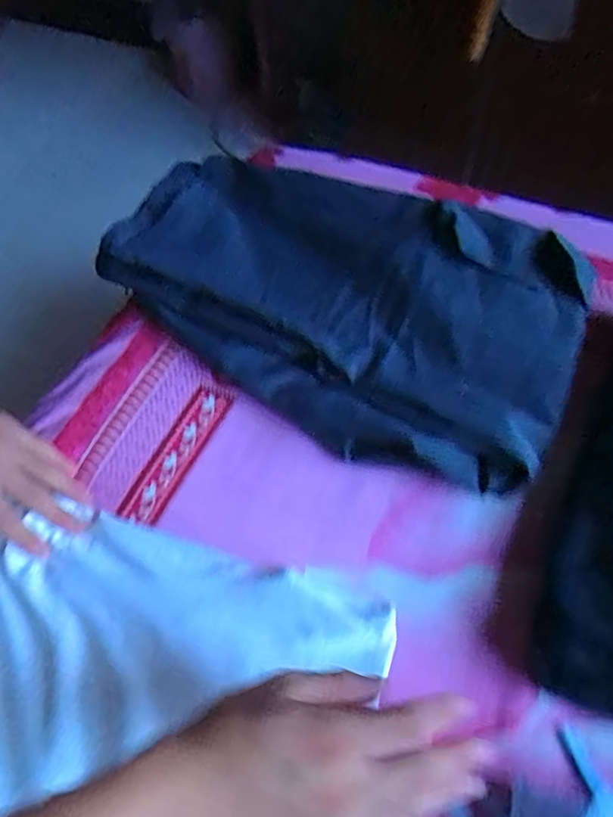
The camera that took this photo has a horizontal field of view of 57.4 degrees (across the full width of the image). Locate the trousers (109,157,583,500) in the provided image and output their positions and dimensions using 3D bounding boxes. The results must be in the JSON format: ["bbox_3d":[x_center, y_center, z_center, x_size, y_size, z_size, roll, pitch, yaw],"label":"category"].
[{"bbox_3d":[0.011,-0.107,0.537,0.471,0.091,0.264,21,68,20],"label":"trousers"}]

